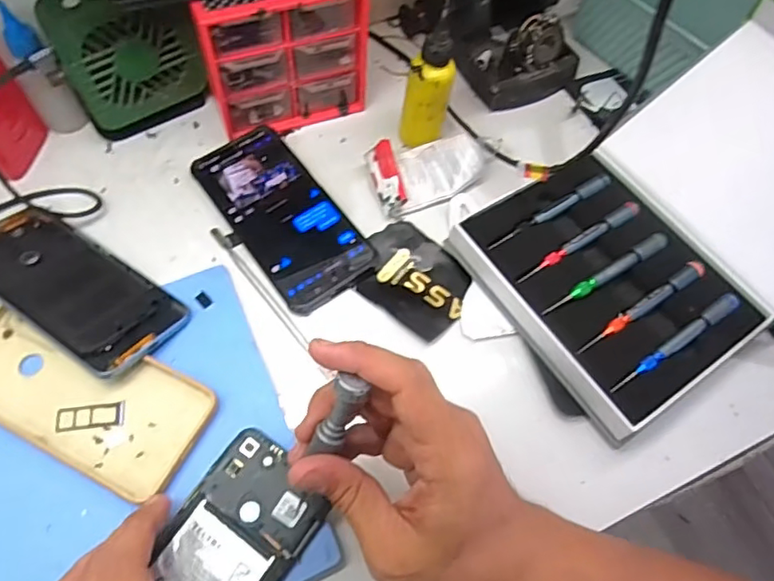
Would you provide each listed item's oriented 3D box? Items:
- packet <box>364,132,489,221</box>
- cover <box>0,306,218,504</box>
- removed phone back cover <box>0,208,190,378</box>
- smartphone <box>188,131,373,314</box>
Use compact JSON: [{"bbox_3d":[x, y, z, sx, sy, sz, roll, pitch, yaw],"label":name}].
[{"bbox_3d":[0.032,-0.102,0.471,0.092,0.027,0.058,-22,66,-14],"label":"packet"},{"bbox_3d":[-0.199,0.065,0.372,0.171,0.012,0.076,25,64,9],"label":"cover"},{"bbox_3d":[-0.223,-0.006,0.404,0.168,0.007,0.074,30,47,17],"label":"removed phone back cover"},{"bbox_3d":[-0.083,-0.062,0.454,0.074,0.011,0.166,-32,69,-18],"label":"smartphone"}]

